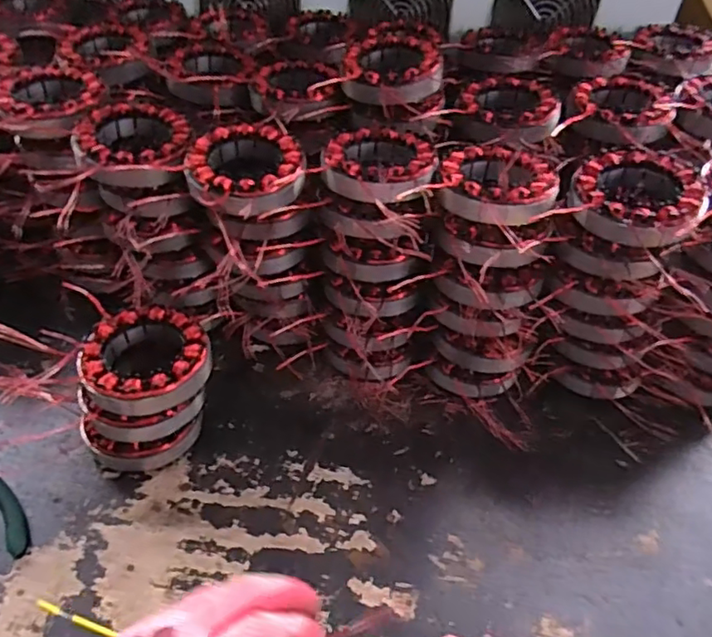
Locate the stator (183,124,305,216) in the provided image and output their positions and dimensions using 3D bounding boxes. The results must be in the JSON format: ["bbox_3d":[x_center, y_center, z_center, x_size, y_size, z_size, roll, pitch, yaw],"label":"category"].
[{"bbox_3d":[-0.083,-0.111,0.443,0.085,0.027,0.087,1,45,-1],"label":"stator"}]

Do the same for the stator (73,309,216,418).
[{"bbox_3d":[-0.152,0.033,0.426,0.086,0.036,0.089,1,45,-1],"label":"stator"}]

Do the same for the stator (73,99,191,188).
[{"bbox_3d":[-0.170,-0.133,0.453,0.081,0.031,0.100,-8,46,-11],"label":"stator"}]

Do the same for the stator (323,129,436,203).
[{"bbox_3d":[0.018,-0.112,0.451,0.083,0.035,0.091,1,45,-1],"label":"stator"}]

